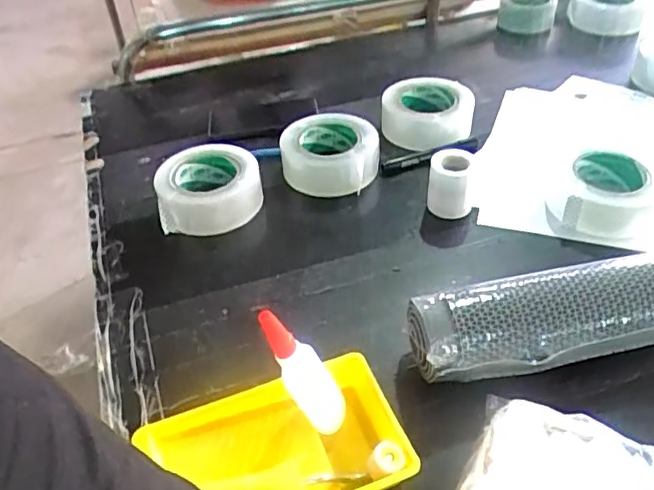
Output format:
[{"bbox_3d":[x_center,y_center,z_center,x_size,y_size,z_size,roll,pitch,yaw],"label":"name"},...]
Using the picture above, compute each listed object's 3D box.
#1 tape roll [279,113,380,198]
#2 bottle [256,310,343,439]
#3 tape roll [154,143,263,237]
[{"bbox_3d":[0.002,-0.116,0.751,0.123,0.060,0.121,-2,44,2],"label":"tape roll"},{"bbox_3d":[-0.021,0.096,0.453,0.031,0.131,0.031,-2,39,33],"label":"bottle"},{"bbox_3d":[-0.143,-0.071,0.701,0.108,0.051,0.118,-2,44,2],"label":"tape roll"}]

